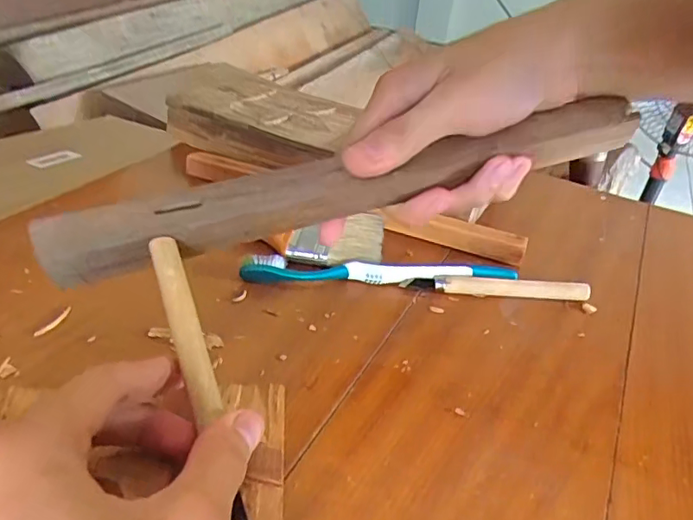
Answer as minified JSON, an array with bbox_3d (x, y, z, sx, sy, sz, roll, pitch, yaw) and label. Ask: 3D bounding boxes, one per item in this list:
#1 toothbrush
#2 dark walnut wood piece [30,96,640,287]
[{"bbox_3d":[0.023,0.009,0.369,0.183,0.016,0.011,2,35,-6],"label":"toothbrush"},{"bbox_3d":[0.014,-0.041,0.271,0.307,0.028,0.023,-14,39,-14],"label":"dark walnut wood piece"}]

